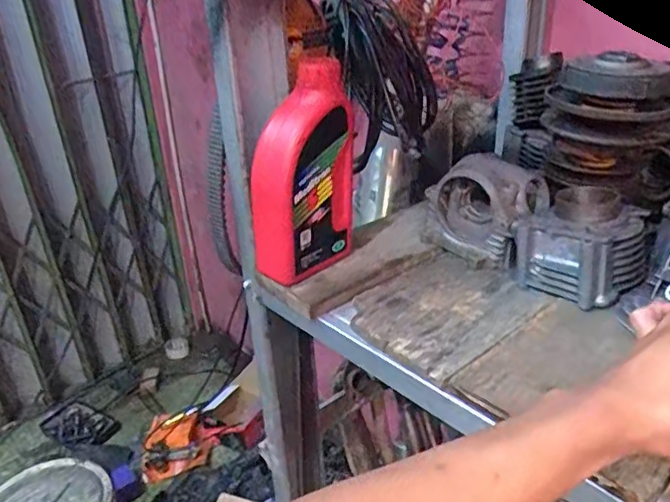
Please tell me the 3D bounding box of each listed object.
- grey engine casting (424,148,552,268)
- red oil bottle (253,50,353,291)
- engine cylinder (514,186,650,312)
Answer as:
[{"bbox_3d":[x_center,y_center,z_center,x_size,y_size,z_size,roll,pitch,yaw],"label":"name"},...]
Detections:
[{"bbox_3d":[0.174,-0.047,0.678,0.142,0.107,0.082,5,29,15],"label":"grey engine casting"},{"bbox_3d":[-0.036,-0.080,0.621,0.069,0.213,0.105,17,34,32],"label":"red oil bottle"},{"bbox_3d":[0.273,-0.007,0.619,0.121,0.084,0.104,-20,32,-29],"label":"engine cylinder"}]

